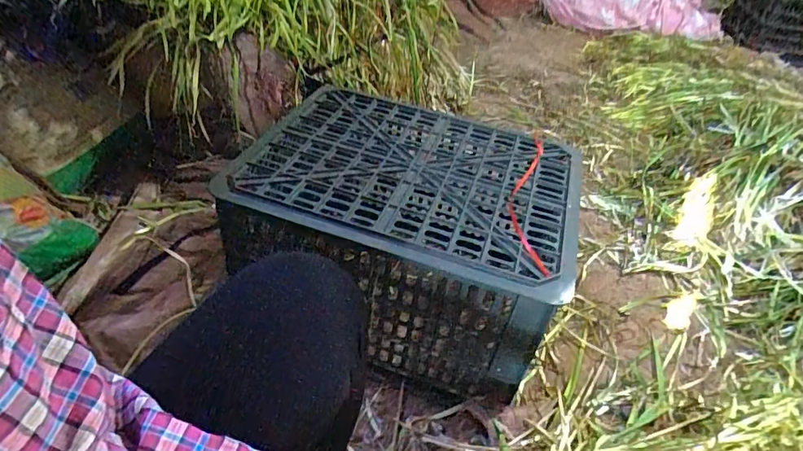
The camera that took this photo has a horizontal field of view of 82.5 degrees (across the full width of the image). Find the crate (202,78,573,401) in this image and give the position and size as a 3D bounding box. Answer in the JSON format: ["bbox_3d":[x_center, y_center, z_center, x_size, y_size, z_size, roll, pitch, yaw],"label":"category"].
[{"bbox_3d":[0.000,0.007,0.778,0.507,0.262,0.354,17,43,11],"label":"crate"}]

